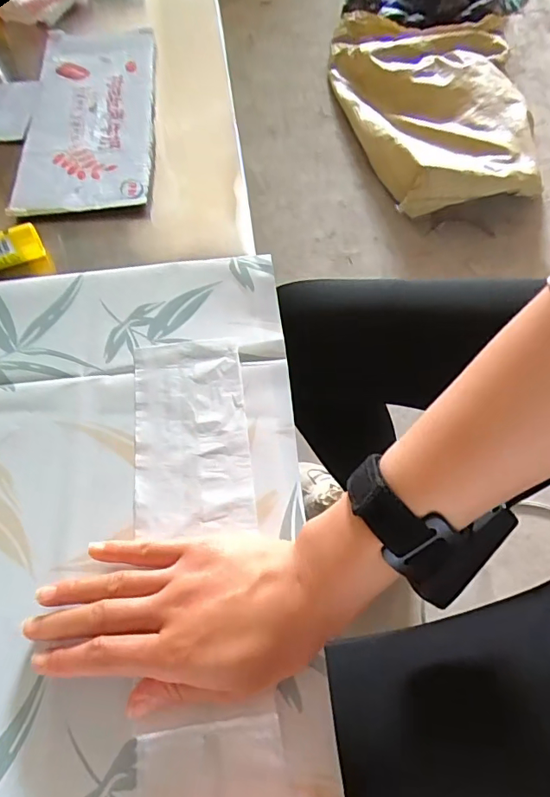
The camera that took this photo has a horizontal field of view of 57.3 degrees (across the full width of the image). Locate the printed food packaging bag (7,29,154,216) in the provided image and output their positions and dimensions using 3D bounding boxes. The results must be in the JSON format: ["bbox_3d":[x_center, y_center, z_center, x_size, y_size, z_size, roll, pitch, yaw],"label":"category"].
[{"bbox_3d":[-0.201,-0.323,0.553,0.128,0.019,0.325,-6,62,-2],"label":"printed food packaging bag"}]

